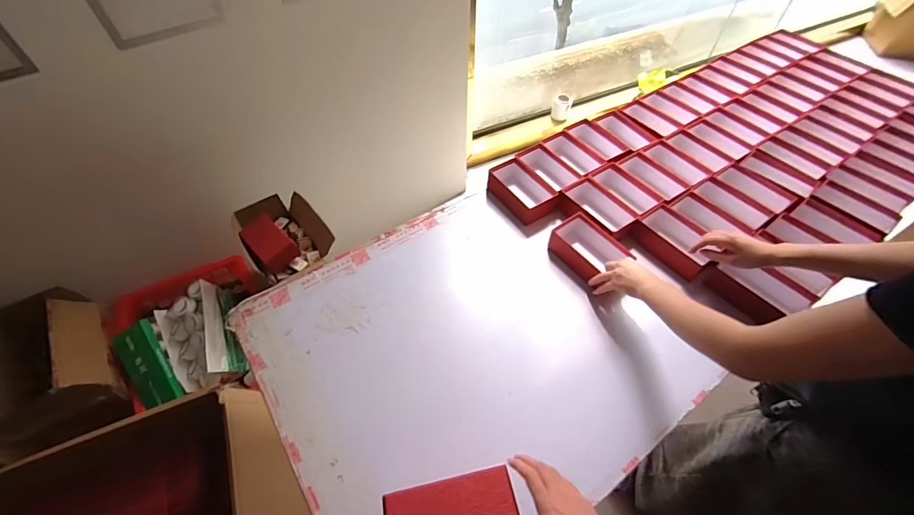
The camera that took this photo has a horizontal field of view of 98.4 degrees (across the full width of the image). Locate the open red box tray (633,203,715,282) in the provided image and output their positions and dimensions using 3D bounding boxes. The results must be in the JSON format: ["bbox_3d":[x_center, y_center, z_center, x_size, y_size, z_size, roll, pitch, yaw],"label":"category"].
[{"bbox_3d":[0.470,-0.040,0.851,0.098,0.065,0.153,-35,60,-24],"label":"open red box tray"}]

